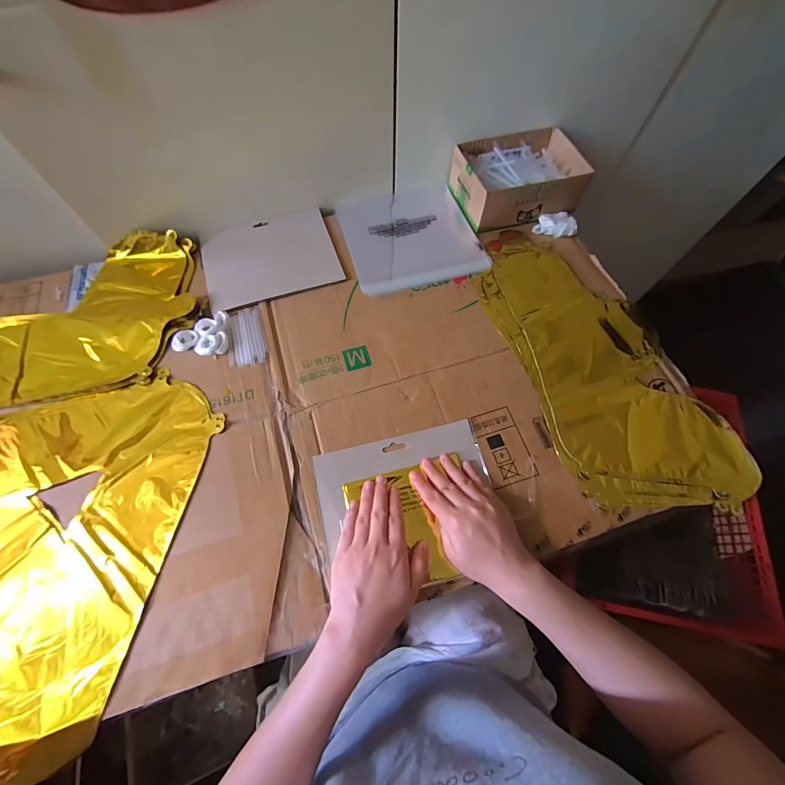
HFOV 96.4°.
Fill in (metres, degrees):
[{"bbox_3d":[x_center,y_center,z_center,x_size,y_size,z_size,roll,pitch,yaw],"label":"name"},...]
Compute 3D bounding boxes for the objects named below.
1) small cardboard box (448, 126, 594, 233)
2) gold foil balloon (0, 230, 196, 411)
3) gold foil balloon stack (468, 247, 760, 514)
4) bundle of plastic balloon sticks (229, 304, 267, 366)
[{"bbox_3d":[0.200,-0.346,0.564,0.185,0.059,0.138,-16,68,-8],"label":"small cardboard box"},{"bbox_3d":[-0.473,-0.090,0.474,0.384,0.030,0.231,-11,68,-6],"label":"gold foil balloon"},{"bbox_3d":[0.273,-0.050,0.464,0.211,0.018,0.412,-17,69,-8],"label":"gold foil balloon stack"},{"bbox_3d":[-0.194,-0.077,0.472,0.047,0.005,0.090,-7,68,-4],"label":"bundle of plastic balloon sticks"}]

